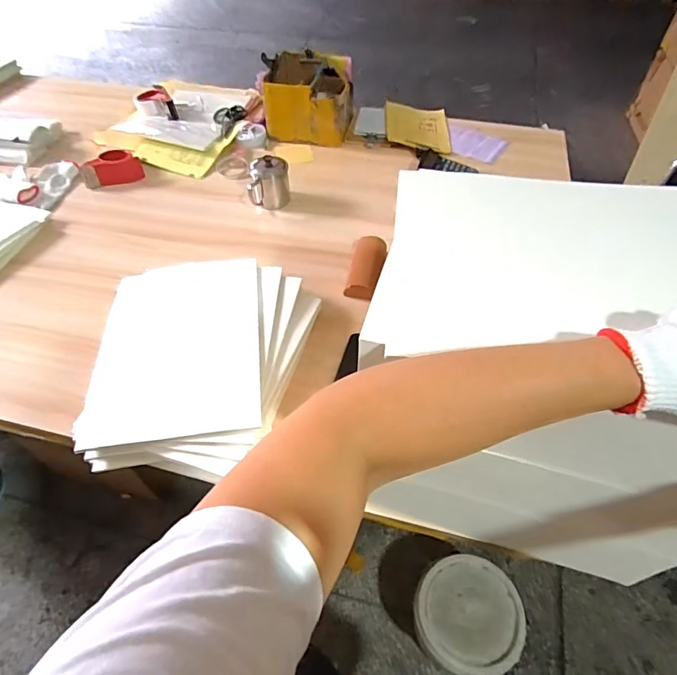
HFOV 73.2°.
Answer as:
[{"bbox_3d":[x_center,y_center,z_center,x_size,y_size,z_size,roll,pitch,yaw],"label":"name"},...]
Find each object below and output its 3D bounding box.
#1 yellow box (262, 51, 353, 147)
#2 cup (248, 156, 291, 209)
[{"bbox_3d":[-0.079,-0.691,1.320,0.234,0.147,0.241,4,51,4],"label":"yellow box"},{"bbox_3d":[-0.168,-0.375,1.102,0.097,0.099,0.078,-3,50,-3],"label":"cup"}]

